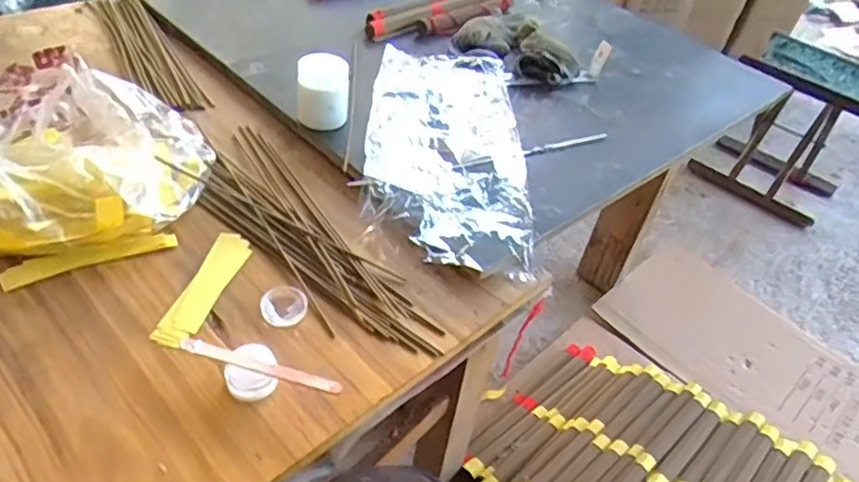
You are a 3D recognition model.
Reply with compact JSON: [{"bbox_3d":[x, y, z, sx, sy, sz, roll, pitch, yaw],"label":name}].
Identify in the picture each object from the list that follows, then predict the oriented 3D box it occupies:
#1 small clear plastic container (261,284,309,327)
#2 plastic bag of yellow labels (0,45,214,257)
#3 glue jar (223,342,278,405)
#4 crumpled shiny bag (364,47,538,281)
[{"bbox_3d":[-0.123,0.054,0.531,0.038,0.004,0.040,-20,50,-30],"label":"small clear plastic container"},{"bbox_3d":[-0.356,-0.088,0.586,0.271,0.082,0.239,11,41,1],"label":"plastic bag of yellow labels"},{"bbox_3d":[-0.132,0.098,0.468,0.036,0.026,0.035,6,42,-5],"label":"glue jar"},{"bbox_3d":[0.020,-0.120,0.710,0.171,0.031,0.391,7,42,-4],"label":"crumpled shiny bag"}]

